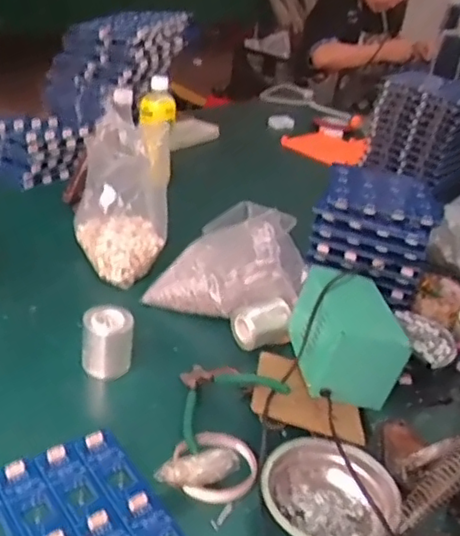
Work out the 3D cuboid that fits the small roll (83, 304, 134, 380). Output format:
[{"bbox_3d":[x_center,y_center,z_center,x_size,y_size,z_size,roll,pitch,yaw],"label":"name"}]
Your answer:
[{"bbox_3d":[-0.148,0.089,0.779,0.059,0.072,0.048,4,29,-8],"label":"small roll"}]

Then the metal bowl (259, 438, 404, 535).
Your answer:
[{"bbox_3d":[0.093,0.220,0.604,0.128,0.044,0.125,6,28,-3],"label":"metal bowl"}]

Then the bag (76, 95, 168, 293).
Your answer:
[{"bbox_3d":[-0.164,-0.113,0.977,0.111,0.219,0.166,-8,32,-26],"label":"bag"}]

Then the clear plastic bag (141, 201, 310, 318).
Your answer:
[{"bbox_3d":[-0.002,-0.012,0.911,0.210,0.153,0.105,10,28,5],"label":"clear plastic bag"}]

